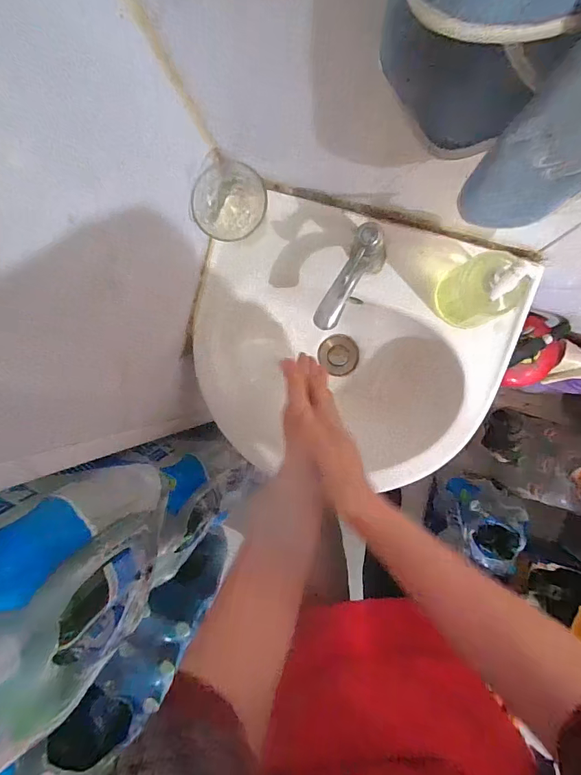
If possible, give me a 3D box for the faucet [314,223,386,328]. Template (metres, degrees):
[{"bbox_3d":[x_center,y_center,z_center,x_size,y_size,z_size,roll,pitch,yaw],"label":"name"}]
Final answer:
[{"bbox_3d":[0.069,-0.123,0.480,0.033,0.092,0.122,35,95,5],"label":"faucet"}]

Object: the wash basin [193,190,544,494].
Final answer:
[{"bbox_3d":[0.070,-0.046,0.590,0.394,0.150,0.333,19,94,6],"label":"wash basin"}]

